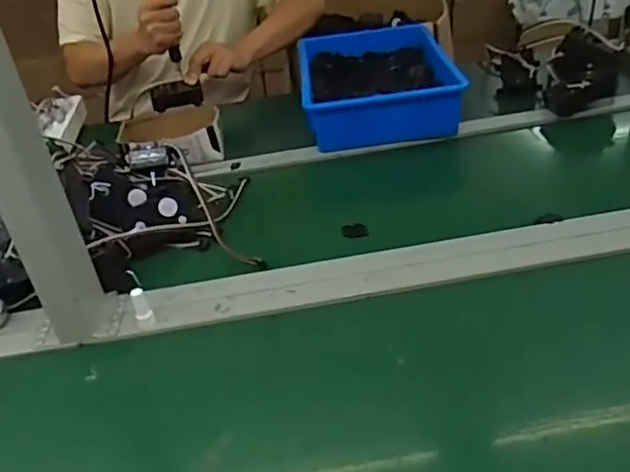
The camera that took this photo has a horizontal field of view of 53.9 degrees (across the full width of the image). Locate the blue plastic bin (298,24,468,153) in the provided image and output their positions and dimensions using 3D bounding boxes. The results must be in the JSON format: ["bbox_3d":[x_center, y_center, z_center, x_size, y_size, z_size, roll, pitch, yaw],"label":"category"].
[{"bbox_3d":[0.115,-0.306,1.216,0.273,0.078,0.390,-6,34,2],"label":"blue plastic bin"}]

